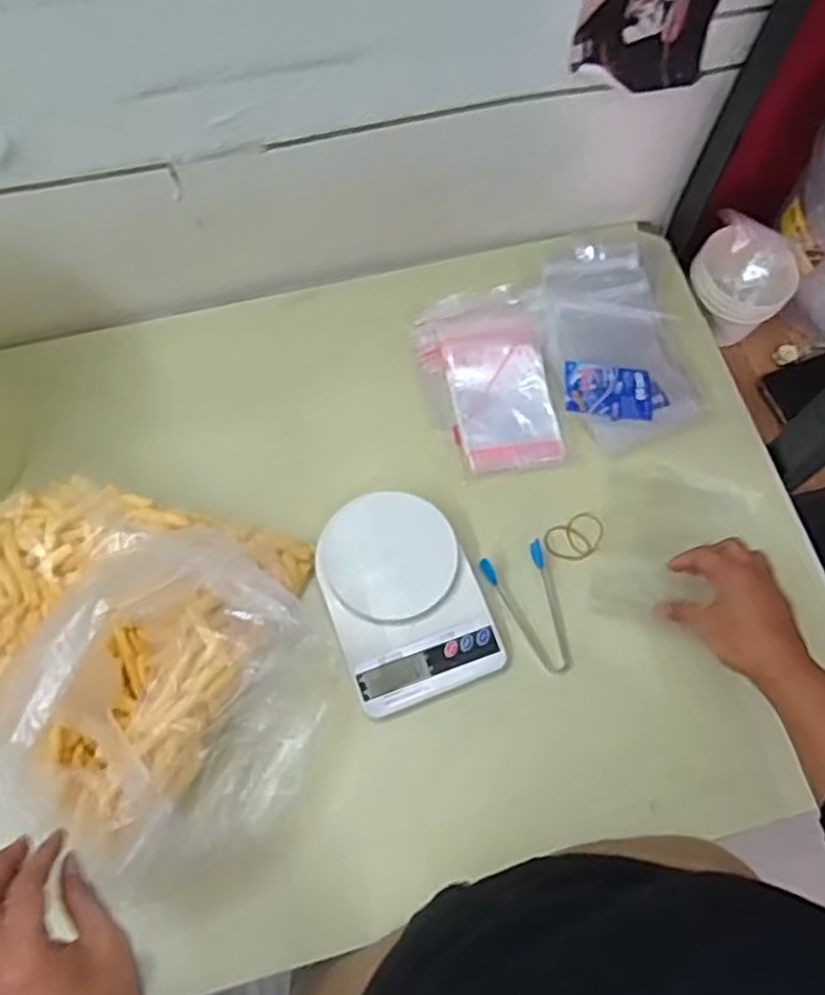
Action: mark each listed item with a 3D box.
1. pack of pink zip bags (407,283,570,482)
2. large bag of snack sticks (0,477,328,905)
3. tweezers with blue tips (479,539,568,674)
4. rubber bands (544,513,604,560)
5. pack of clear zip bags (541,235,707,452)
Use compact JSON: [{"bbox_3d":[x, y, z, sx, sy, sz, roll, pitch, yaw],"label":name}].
[{"bbox_3d":[0.072,-0.113,0.735,0.120,0.032,0.185,-10,69,-5],"label":"pack of pink zip bags"},{"bbox_3d":[-0.236,0.124,0.577,0.319,0.135,0.279,11,69,3],"label":"large bag of snack sticks"},{"bbox_3d":[0.109,0.097,0.673,0.060,0.017,0.114,-21,71,-9],"label":"tweezers with blue tips"},{"bbox_3d":[0.151,0.038,0.706,0.056,0.005,0.038,-24,71,-11],"label":"rubber bands"},{"bbox_3d":[0.199,-0.151,0.738,0.124,0.027,0.203,-7,72,-7],"label":"pack of clear zip bags"}]

